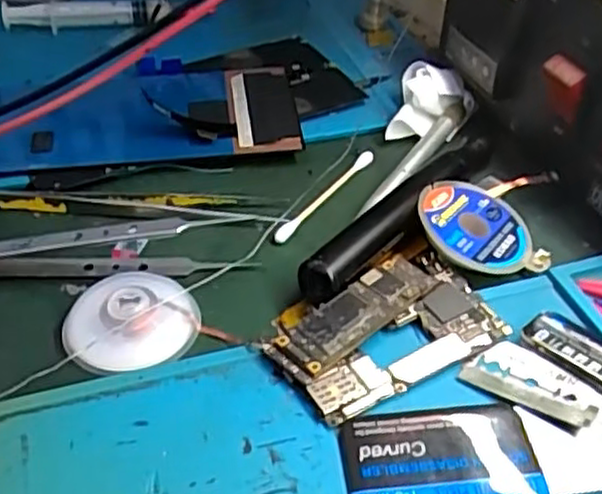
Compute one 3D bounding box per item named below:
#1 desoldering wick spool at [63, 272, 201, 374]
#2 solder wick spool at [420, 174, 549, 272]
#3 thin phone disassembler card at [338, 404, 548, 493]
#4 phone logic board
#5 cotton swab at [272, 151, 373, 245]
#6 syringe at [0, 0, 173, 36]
[{"bbox_3d":[-0.058,0.024,0.253,0.044,0.008,0.042,0,41,0],"label":"desoldering wick spool"},{"bbox_3d":[0.068,-0.008,0.282,0.047,0.005,0.044,2,51,-18],"label":"solder wick spool"},{"bbox_3d":[0.040,0.061,0.214,0.055,0.004,0.034,-4,41,-5],"label":"thin phone disassembler card"},{"bbox_3d":[0.027,0.027,0.248,0.074,0.007,0.045,-21,58,-24],"label":"phone logic board"},{"bbox_3d":[0.011,-0.023,0.311,0.006,0.004,0.070,24,46,24],"label":"cotton swab"},{"bbox_3d":[-0.122,-0.133,0.425,0.093,0.019,0.016,-8,42,-10],"label":"syringe"}]

